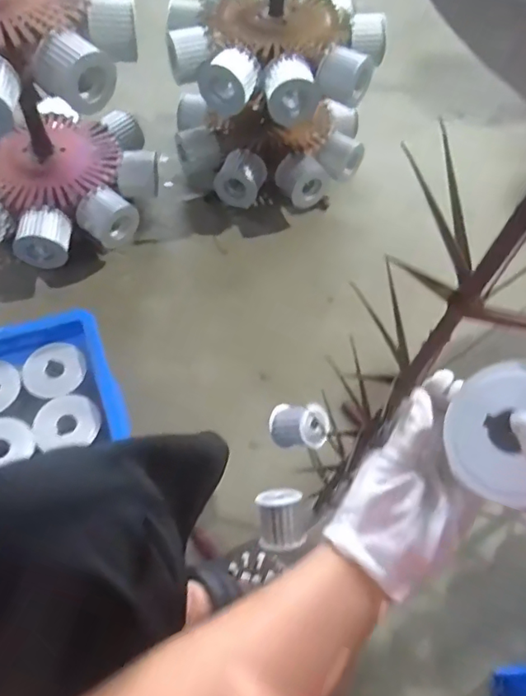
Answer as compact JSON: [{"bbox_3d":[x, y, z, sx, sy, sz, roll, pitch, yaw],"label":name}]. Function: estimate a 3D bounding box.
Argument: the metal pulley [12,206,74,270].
[{"bbox_3d":[-0.341,-0.172,0.824,0.077,0.071,0.067,0,59,-5],"label":"metal pulley"}]

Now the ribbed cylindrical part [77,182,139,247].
[{"bbox_3d":[-0.251,-0.207,0.856,0.066,0.080,0.076,34,62,15],"label":"ribbed cylindrical part"}]

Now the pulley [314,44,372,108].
[{"bbox_3d":[0.120,-0.407,0.791,0.074,0.067,0.068,21,60,8],"label":"pulley"}]

